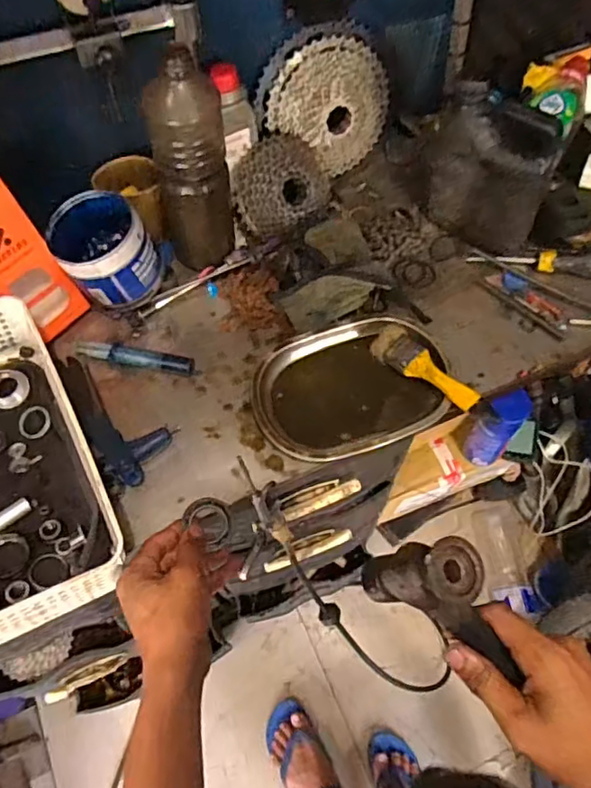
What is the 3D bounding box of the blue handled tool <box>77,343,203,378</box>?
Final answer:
[{"bbox_3d":[-0.180,-0.044,0.669,0.141,0.024,0.029,10,64,5],"label":"blue handled tool"}]

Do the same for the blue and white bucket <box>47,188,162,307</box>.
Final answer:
[{"bbox_3d":[-0.218,-0.161,0.660,0.099,0.078,0.107,0,64,0],"label":"blue and white bucket"}]

